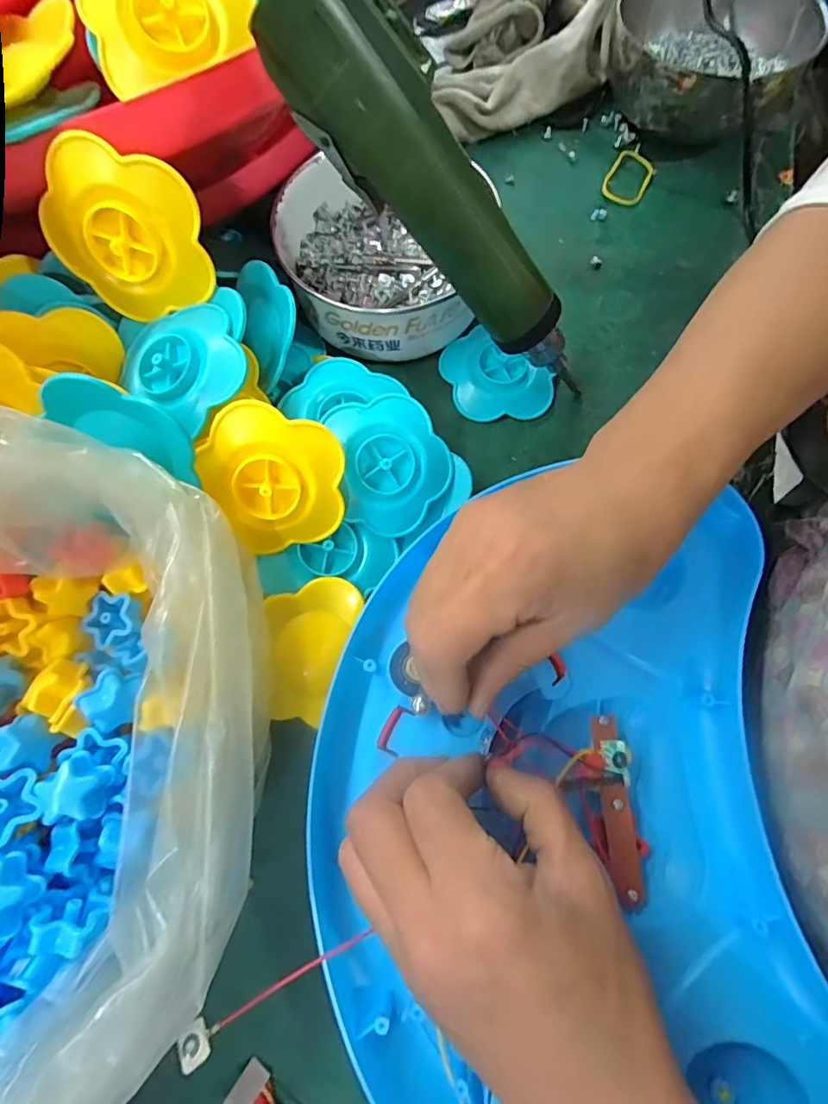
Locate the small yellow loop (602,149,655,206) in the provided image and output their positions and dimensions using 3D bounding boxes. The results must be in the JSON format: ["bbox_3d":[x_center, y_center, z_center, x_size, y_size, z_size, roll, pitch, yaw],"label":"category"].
[{"bbox_3d":[0.174,-0.301,0.404,0.033,0.006,0.061,29,78,2],"label":"small yellow loop"}]

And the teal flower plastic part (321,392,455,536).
[{"bbox_3d":[-0.015,-0.052,0.292,0.068,0.014,0.074,-35,106,-7],"label":"teal flower plastic part"}]

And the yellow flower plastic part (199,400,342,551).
[{"bbox_3d":[-0.074,-0.038,0.266,0.070,0.018,0.072,9,111,-14],"label":"yellow flower plastic part"}]

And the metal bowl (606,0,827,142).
[{"bbox_3d":[0.218,-0.376,0.389,0.140,0.071,0.139,42,77,12],"label":"metal bowl"}]

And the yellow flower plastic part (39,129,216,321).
[{"bbox_3d":[-0.144,-0.156,0.248,0.075,0.077,0.012,0,46,-1],"label":"yellow flower plastic part"}]

